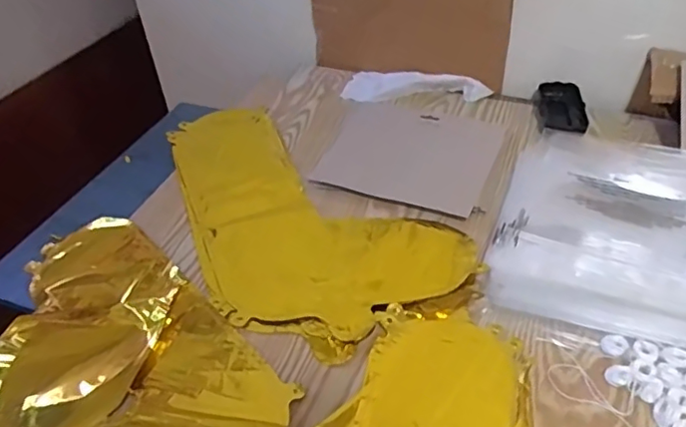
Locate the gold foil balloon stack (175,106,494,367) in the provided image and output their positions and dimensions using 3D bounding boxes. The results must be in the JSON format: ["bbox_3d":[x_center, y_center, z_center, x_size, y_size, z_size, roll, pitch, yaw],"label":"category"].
[{"bbox_3d":[-0.067,-0.009,0.646,0.226,0.012,0.421,-26,45,-23],"label":"gold foil balloon stack"}]

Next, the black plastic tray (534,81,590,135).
[{"bbox_3d":[0.278,-0.130,0.744,0.056,0.024,0.105,3,41,10],"label":"black plastic tray"}]

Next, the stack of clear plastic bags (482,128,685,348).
[{"bbox_3d":[0.275,0.007,0.587,0.217,0.033,0.273,13,43,20],"label":"stack of clear plastic bags"}]

